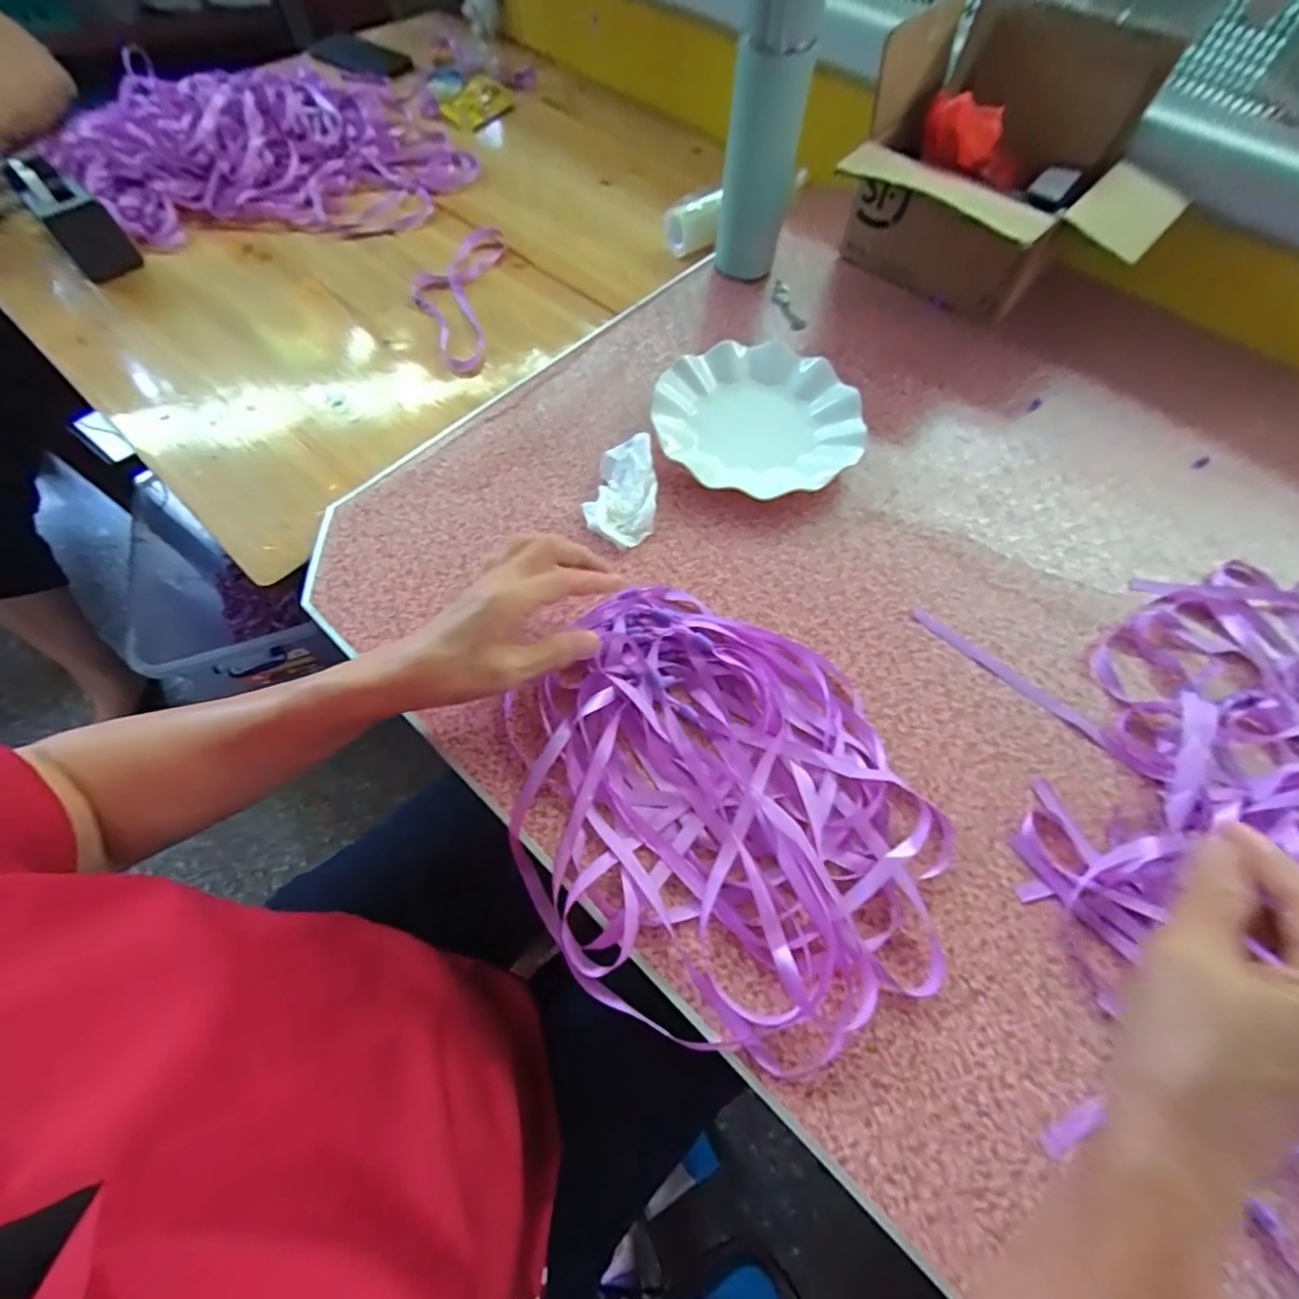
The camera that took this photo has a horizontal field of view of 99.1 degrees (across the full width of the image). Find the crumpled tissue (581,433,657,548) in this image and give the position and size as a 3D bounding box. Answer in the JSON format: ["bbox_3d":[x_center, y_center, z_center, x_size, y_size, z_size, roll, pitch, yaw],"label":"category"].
[{"bbox_3d":[-0.023,-0.135,0.469,0.057,0.029,0.096,6,64,2],"label":"crumpled tissue"}]

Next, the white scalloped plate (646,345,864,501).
[{"bbox_3d":[0.097,-0.207,0.505,0.177,0.026,0.176,0,64,-1],"label":"white scalloped plate"}]

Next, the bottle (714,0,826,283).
[{"bbox_3d":[0.104,-0.470,0.516,0.066,0.253,0.058,11,65,4],"label":"bottle"}]

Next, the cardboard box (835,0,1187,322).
[{"bbox_3d":[0.331,-0.432,0.527,0.262,0.183,0.205,37,69,16],"label":"cardboard box"}]

